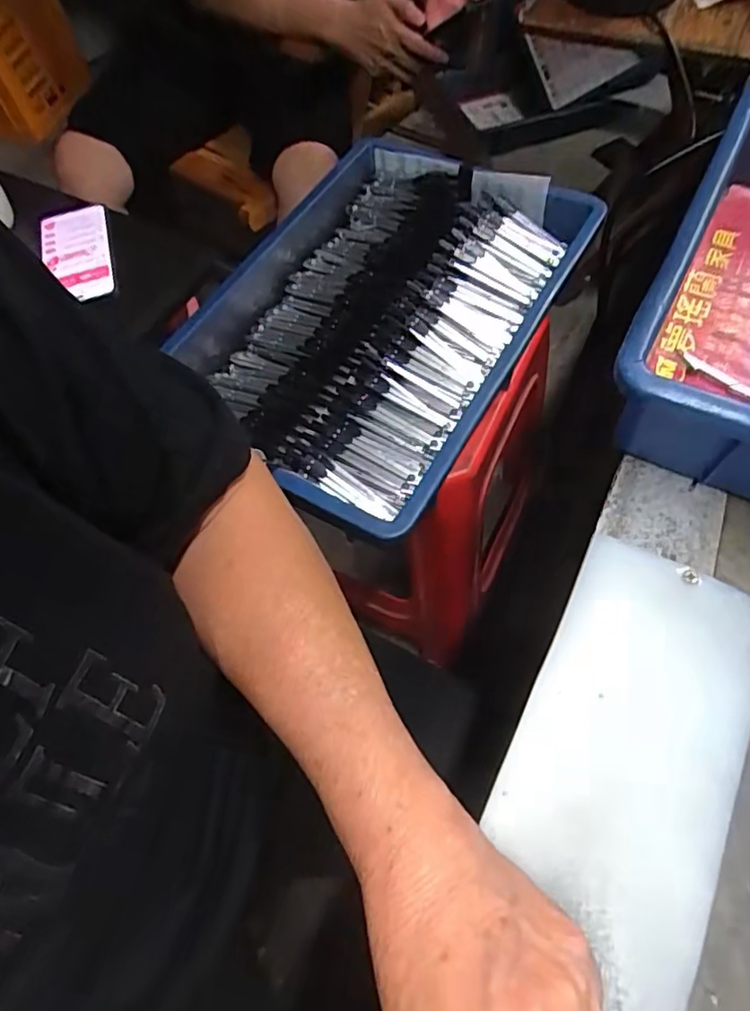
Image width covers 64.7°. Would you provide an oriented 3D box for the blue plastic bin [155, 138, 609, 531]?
[{"bbox_3d":[-0.005,-0.194,0.579,0.310,0.071,0.425,27,67,17],"label":"blue plastic bin"}]

